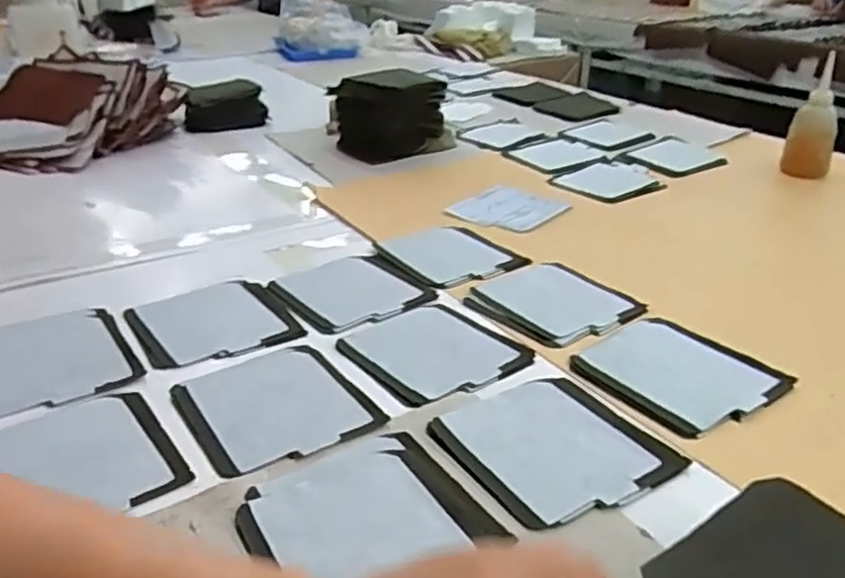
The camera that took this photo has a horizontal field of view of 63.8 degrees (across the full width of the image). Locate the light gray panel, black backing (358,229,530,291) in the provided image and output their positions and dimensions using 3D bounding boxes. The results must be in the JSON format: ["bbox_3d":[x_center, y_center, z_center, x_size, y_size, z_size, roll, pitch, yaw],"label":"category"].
[{"bbox_3d":[0.026,-0.041,0.807,0.140,0.019,0.142,-15,31,-30],"label":"light gray panel, black backing"}]

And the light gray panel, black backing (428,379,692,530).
[{"bbox_3d":[0.097,0.118,0.511,0.133,0.012,0.145,-16,32,-31],"label":"light gray panel, black backing"}]

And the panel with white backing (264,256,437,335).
[{"bbox_3d":[-0.077,-0.002,0.732,0.139,0.012,0.144,-16,31,-31],"label":"panel with white backing"}]

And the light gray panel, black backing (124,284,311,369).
[{"bbox_3d":[-0.205,0.032,0.665,0.138,0.005,0.135,-16,31,-30],"label":"light gray panel, black backing"}]

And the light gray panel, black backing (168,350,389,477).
[{"bbox_3d":[-0.120,0.092,0.555,0.132,0.009,0.144,-16,31,-31],"label":"light gray panel, black backing"}]

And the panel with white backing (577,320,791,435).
[{"bbox_3d":[0.219,0.072,0.587,0.130,0.013,0.146,-19,33,-35],"label":"panel with white backing"}]

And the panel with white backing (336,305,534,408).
[{"bbox_3d":[0.011,0.054,0.626,0.134,0.010,0.139,-18,32,-33],"label":"panel with white backing"}]

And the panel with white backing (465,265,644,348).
[{"bbox_3d":[0.135,0.010,0.707,0.137,0.010,0.145,-14,31,-29],"label":"panel with white backing"}]

